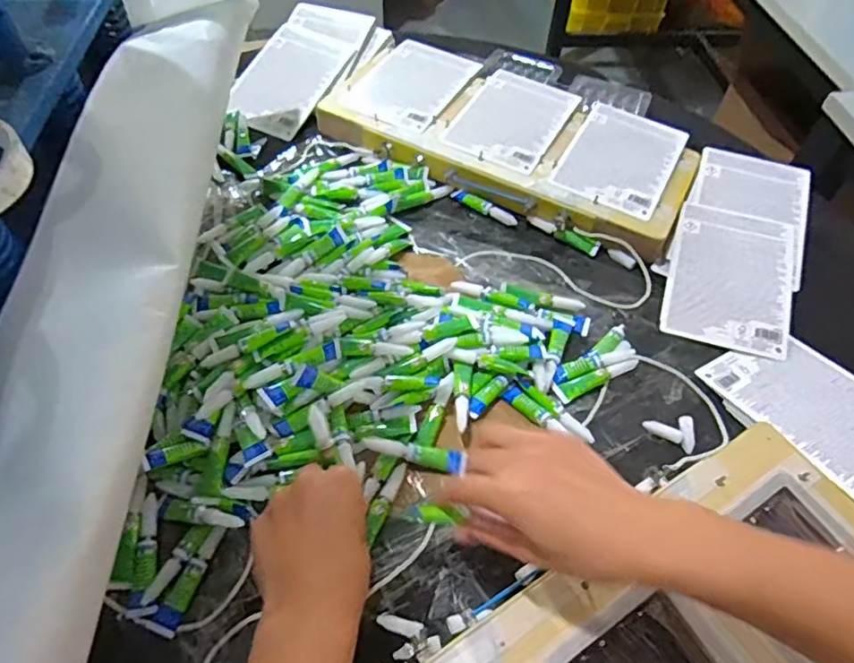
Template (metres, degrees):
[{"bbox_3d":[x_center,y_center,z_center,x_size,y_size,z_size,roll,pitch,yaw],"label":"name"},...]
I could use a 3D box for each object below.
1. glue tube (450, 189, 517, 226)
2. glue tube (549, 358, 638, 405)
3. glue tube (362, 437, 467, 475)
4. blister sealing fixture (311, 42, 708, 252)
[{"bbox_3d":[0.065,-0.140,0.655,0.082,0.011,0.014,32,58,19],"label":"glue tube"},{"bbox_3d":[0.154,0.040,0.530,0.084,0.014,0.019,-22,57,-18],"label":"glue tube"},{"bbox_3d":[-0.011,0.094,0.459,0.077,0.009,0.019,15,53,-8],"label":"glue tube"},{"bbox_3d":[0.103,-0.239,0.700,0.416,0.037,0.205,24,56,15],"label":"blister sealing fixture"}]

